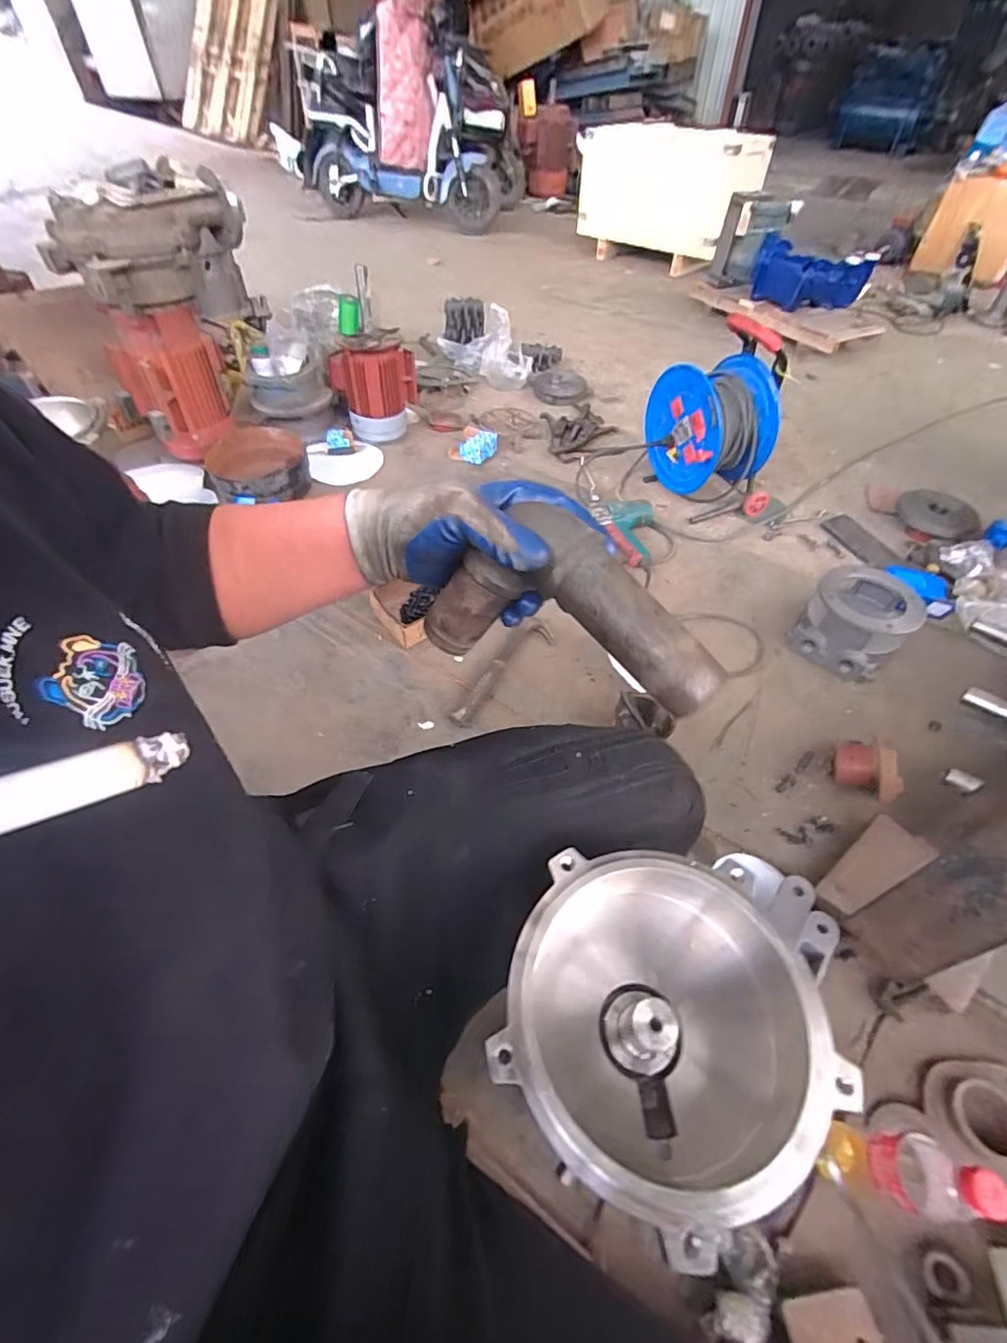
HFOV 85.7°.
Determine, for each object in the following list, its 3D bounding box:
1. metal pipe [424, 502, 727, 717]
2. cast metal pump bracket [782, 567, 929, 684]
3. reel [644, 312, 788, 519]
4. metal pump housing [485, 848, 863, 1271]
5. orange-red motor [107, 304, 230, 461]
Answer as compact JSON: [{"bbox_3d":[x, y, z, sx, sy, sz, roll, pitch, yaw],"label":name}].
[{"bbox_3d":[0.044,-0.044,0.369,0.205,0.101,0.049,17,49,22],"label":"metal pipe"},{"bbox_3d":[0.730,-0.105,1.130,0.192,0.132,0.204,31,57,24],"label":"cast metal pump bracket"},{"bbox_3d":[0.554,-0.635,1.407,0.249,0.399,0.269,-18,52,-14],"label":"reel"},{"bbox_3d":[0.106,0.240,0.367,0.199,0.088,0.194,17,53,14],"label":"metal pump housing"},{"bbox_3d":[-0.883,-0.779,1.448,0.250,0.327,0.177,-21,53,-16],"label":"orange-red motor"}]

